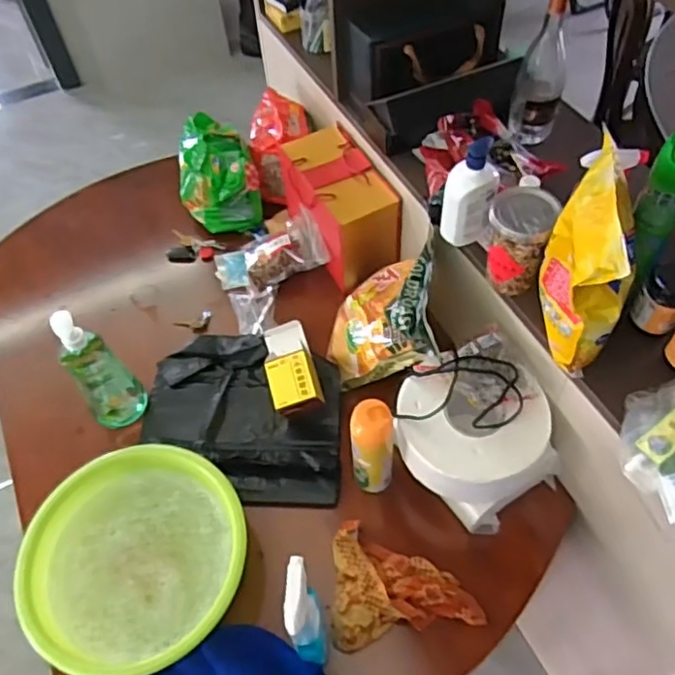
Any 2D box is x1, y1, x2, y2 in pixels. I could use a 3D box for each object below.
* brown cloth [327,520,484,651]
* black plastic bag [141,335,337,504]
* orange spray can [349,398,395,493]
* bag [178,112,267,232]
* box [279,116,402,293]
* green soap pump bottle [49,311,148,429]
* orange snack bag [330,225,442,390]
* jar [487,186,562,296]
[{"bbox_3d":[0.096,0.372,0.992,0.225,0.047,0.184,-9,55,-3],"label":"brown cloth"},{"bbox_3d":[-0.173,0.137,1.164,0.357,0.044,0.327,1,55,4],"label":"black plastic bag"},{"bbox_3d":[0.056,0.175,1.006,0.066,0.203,0.066,-2,55,2],"label":"orange spray can"},{"bbox_3d":[-0.271,-0.360,1.419,0.169,0.183,0.176,-18,56,-9],"label":"bag"},{"bbox_3d":[-0.002,-0.274,1.316,0.154,0.184,0.269,-25,57,-14],"label":"box"},{"bbox_3d":[-0.406,0.060,1.081,0.092,0.277,0.055,-30,59,-17],"label":"green soap pump bottle"},{"bbox_3d":[0.085,-0.035,1.145,0.076,0.248,0.233,12,60,-37],"label":"orange snack bag"},{"bbox_3d":[0.271,-0.145,0.953,0.089,0.138,0.096,-2,55,2],"label":"jar"}]

